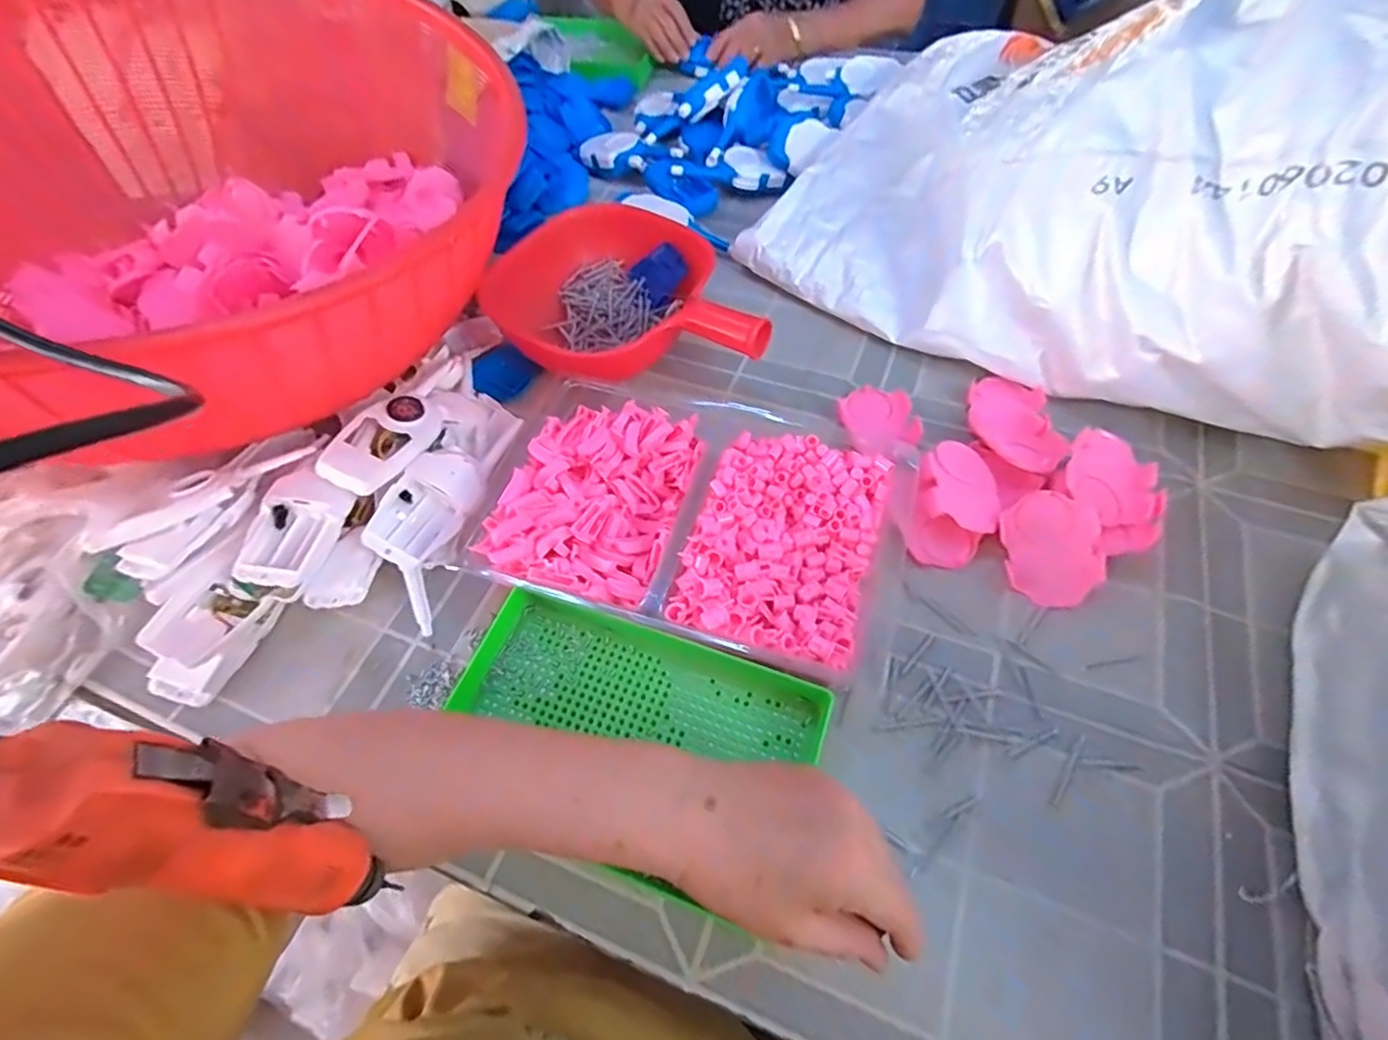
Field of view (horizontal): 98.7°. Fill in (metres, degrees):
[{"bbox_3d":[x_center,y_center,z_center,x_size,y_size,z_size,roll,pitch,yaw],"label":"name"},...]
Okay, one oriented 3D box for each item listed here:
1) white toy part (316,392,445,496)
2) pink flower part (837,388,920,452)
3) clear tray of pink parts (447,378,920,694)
[{"bbox_3d":[-0.260,-0.067,0.497,0.060,0.031,0.104,20,62,9],"label":"white toy part"},{"bbox_3d":[0.175,-0.094,0.560,0.065,0.016,0.071,-9,59,-3],"label":"pink flower part"},{"bbox_3d":[-0.005,-0.009,0.474,0.308,0.042,0.203,15,60,11],"label":"clear tray of pink parts"}]

